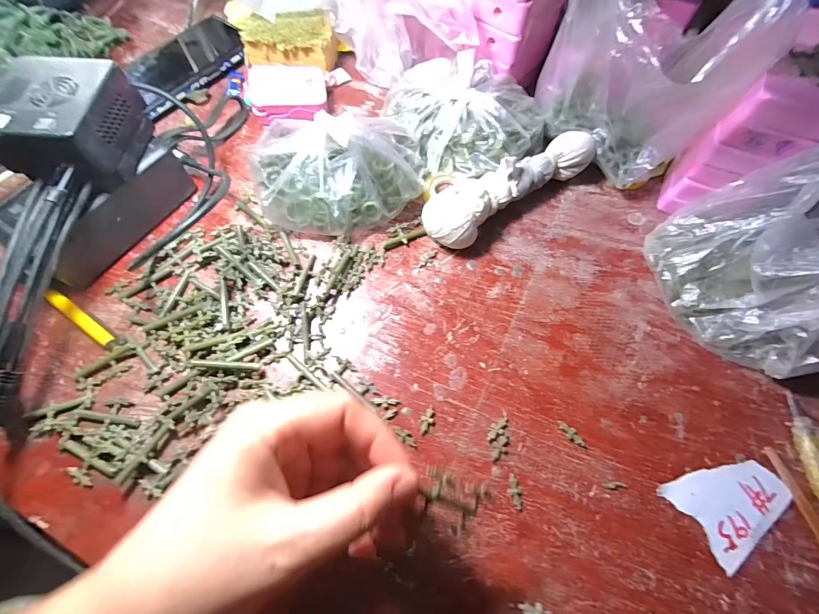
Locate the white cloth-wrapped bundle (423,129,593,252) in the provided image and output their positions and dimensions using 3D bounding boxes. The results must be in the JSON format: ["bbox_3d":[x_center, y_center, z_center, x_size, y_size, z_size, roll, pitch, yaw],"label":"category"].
[{"bbox_3d":[0.083,-0.100,0.313,0.159,0.046,0.041,-33,70,-14],"label":"white cloth-wrapped bundle"}]

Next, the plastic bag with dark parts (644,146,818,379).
[{"bbox_3d":[0.247,-0.037,0.233,0.082,0.143,0.135,-37,71,-16],"label":"plastic bag with dark parts"}]

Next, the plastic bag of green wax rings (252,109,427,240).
[{"bbox_3d":[-0.060,-0.115,0.303,0.140,0.074,0.091,-7,66,-4],"label":"plastic bag of green wax rings"}]

